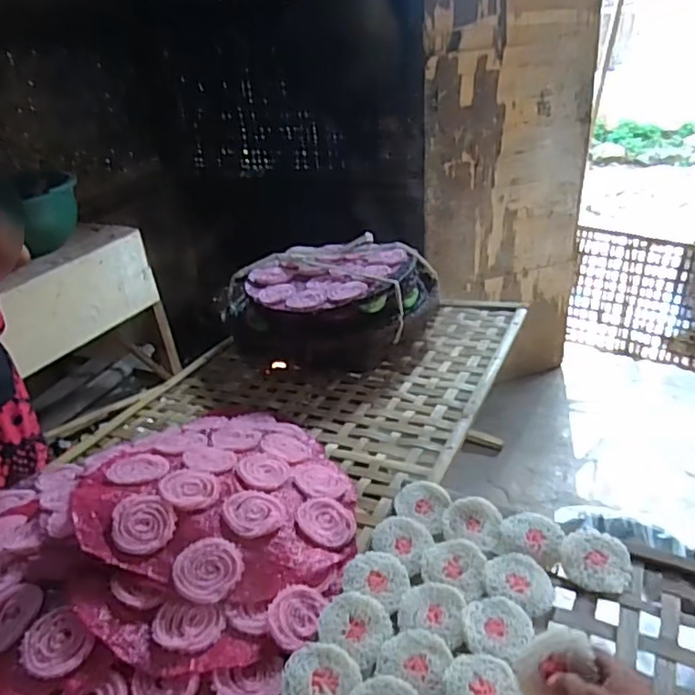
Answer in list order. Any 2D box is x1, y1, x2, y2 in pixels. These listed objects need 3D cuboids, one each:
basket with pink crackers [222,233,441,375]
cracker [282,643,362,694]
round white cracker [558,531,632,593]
[{"bbox_3d":[-0.025,-0.097,1.284,0.369,0.170,0.389,-3,29,2],"label":"basket with pink crackers"},{"bbox_3d":[-0.026,0.323,0.585,0.068,0.011,0.068,9,37,-7],"label":"cracker"},{"bbox_3d":[0.289,0.246,0.699,0.077,0.005,0.076,-1,42,1],"label":"round white cracker"}]

